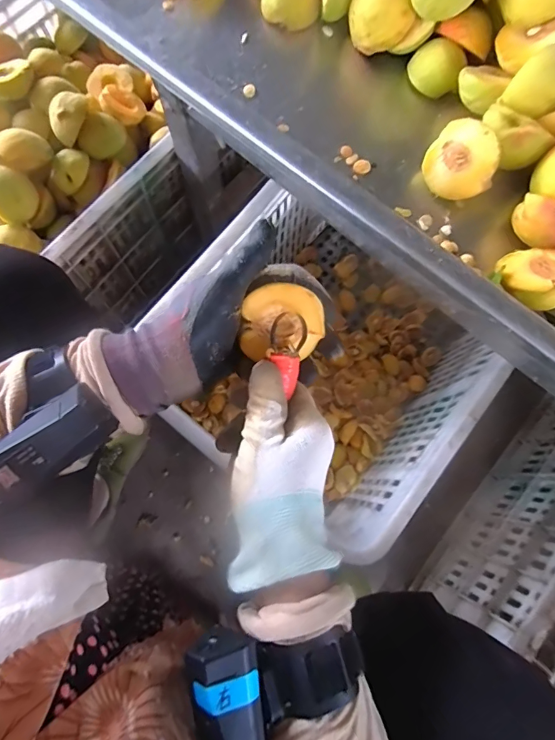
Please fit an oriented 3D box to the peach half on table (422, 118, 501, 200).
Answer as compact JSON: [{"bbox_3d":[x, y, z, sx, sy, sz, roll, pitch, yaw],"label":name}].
[{"bbox_3d":[0.168,-0.187,0.382,0.060,0.062,0.033,31,34,25],"label":"peach half on table"}]

